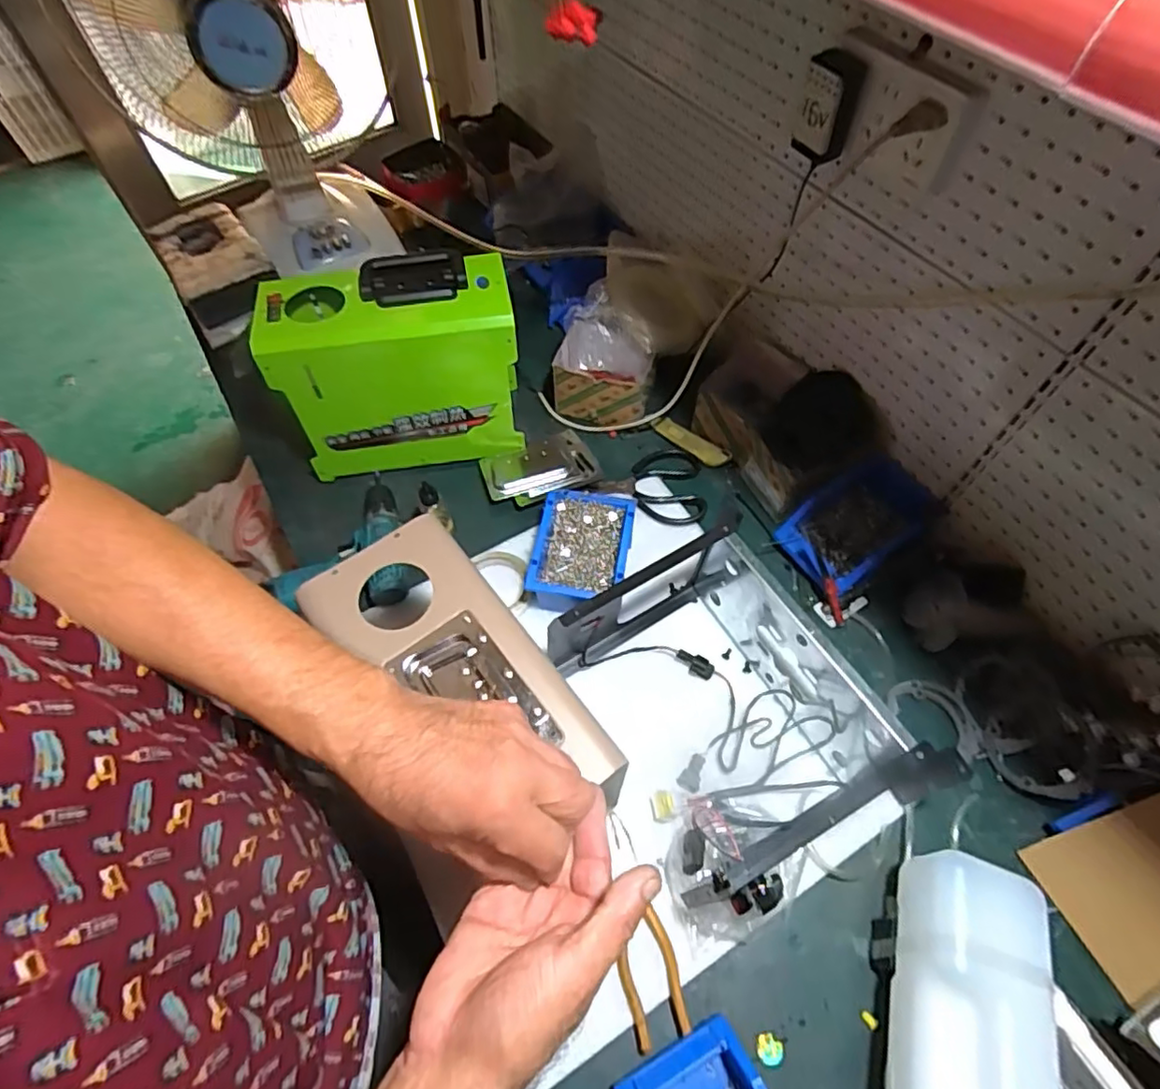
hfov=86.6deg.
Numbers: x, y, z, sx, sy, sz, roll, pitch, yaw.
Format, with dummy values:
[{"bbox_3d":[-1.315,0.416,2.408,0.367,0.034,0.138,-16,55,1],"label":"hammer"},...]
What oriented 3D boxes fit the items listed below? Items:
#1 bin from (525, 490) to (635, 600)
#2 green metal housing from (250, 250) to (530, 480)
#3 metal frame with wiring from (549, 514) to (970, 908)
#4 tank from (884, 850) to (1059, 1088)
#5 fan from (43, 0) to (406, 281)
[{"bbox_3d":[0.004,0.005,0.791,0.116,0.069,0.174,8,60,5],"label":"bin"},{"bbox_3d":[-0.234,-0.236,0.824,0.296,0.244,0.135,-10,60,-5],"label":"green metal housing"},{"bbox_3d":[0.162,0.156,0.644,0.273,0.137,0.329,-25,62,-14],"label":"metal frame with wiring"},{"bbox_3d":[0.318,0.404,0.513,0.103,0.093,0.263,18,61,11],"label":"tank"},{"bbox_3d":[-0.459,-0.709,0.911,0.377,0.521,0.360,-12,60,-7],"label":"fan"}]

